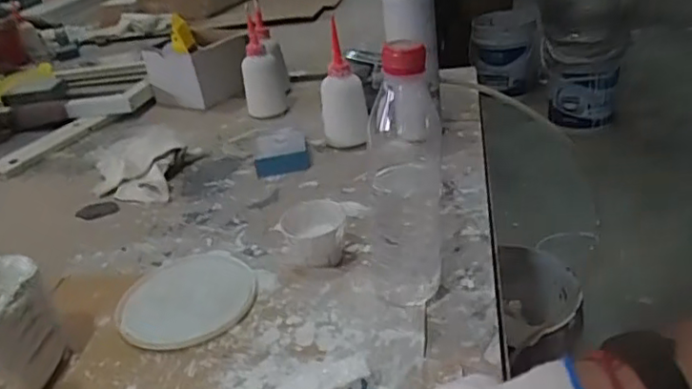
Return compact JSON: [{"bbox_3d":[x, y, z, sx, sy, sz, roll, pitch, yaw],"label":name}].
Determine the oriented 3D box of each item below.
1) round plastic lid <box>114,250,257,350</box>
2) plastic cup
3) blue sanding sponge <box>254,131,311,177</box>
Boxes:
[{"bbox_3d":[-0.145,0.091,0.585,0.122,0.012,0.137,-1,29,13],"label":"round plastic lid"},{"bbox_3d":[-0.030,0.043,0.618,0.063,0.051,0.063,-9,28,-3],"label":"plastic cup"},{"bbox_3d":[-0.087,-0.055,0.836,0.072,0.026,0.077,-12,28,-7],"label":"blue sanding sponge"}]

